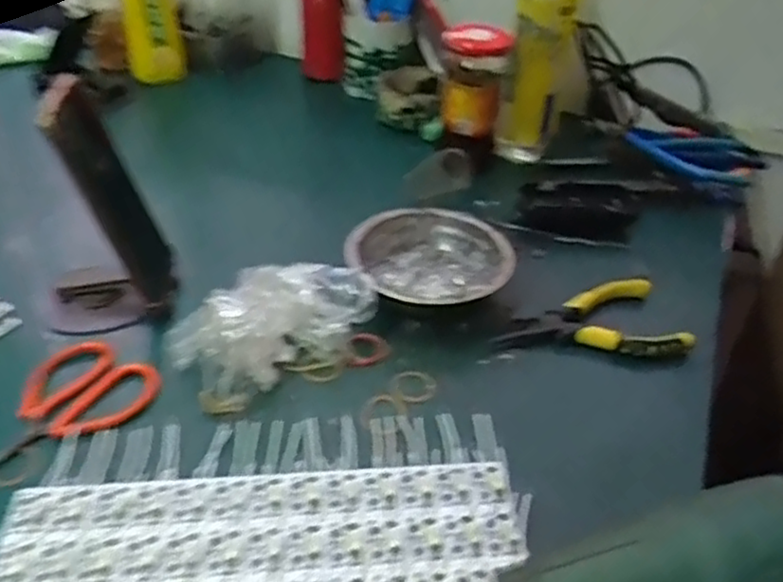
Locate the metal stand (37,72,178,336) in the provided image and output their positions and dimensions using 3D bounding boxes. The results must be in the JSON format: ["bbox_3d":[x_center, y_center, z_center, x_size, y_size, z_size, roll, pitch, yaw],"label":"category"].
[{"bbox_3d":[-0.214,-0.060,0.508,0.097,0.167,0.069,-11,41,-18],"label":"metal stand"}]

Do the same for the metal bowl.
[{"bbox_3d":[0.030,-0.022,0.587,0.127,0.041,0.127,3,39,-2],"label":"metal bowl"}]

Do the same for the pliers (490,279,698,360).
[{"bbox_3d":[0.149,0.023,0.547,0.141,0.027,0.067,-1,39,-6],"label":"pliers"}]

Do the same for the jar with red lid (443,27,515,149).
[{"bbox_3d":[0.085,-0.207,0.718,0.059,0.115,0.073,12,40,9],"label":"jar with red lid"}]

